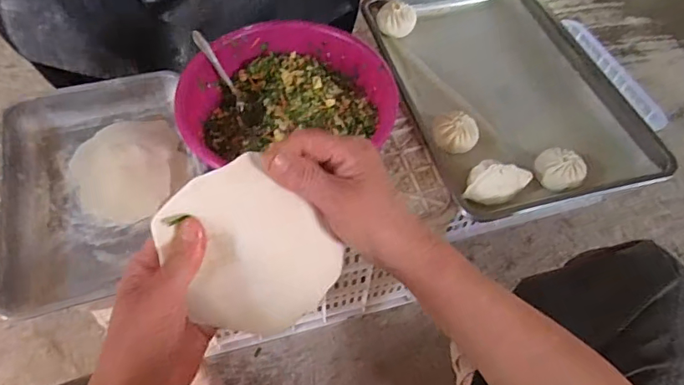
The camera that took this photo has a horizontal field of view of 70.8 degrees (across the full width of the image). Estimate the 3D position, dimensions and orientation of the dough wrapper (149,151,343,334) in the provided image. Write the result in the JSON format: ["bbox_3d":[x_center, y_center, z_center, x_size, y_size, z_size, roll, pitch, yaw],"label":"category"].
[{"bbox_3d":[-0.065,0.042,0.331,0.100,0.010,0.120,-42,111,-7],"label":"dough wrapper"}]

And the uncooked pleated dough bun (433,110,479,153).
[{"bbox_3d":[0.205,-0.106,0.878,0.084,0.052,0.072,21,58,11],"label":"uncooked pleated dough bun"}]

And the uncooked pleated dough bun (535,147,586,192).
[{"bbox_3d":[0.380,-0.040,0.844,0.069,0.047,0.081,-20,59,-15],"label":"uncooked pleated dough bun"}]

